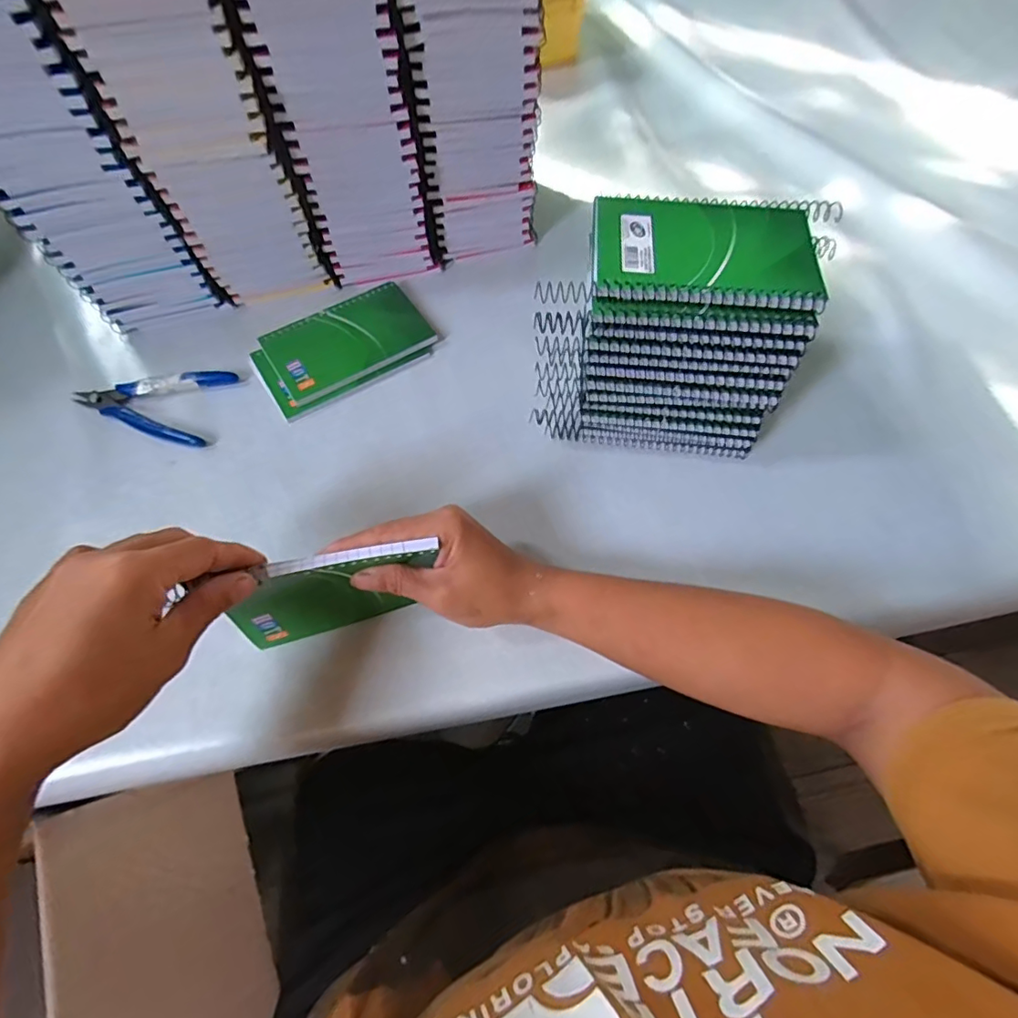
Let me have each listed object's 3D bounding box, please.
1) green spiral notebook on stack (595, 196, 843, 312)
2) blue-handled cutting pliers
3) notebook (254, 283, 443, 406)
[{"bbox_3d":[0.124,-0.159,0.318,0.142,0.009,0.092,4,66,1],"label":"green spiral notebook on stack"},{"bbox_3d":[-0.285,-0.091,0.428,0.110,0.008,0.068,12,65,4],"label":"blue-handled cutting pliers"},{"bbox_3d":[-0.137,-0.145,0.452,0.127,0.006,0.077,-30,74,-12],"label":"notebook"}]

